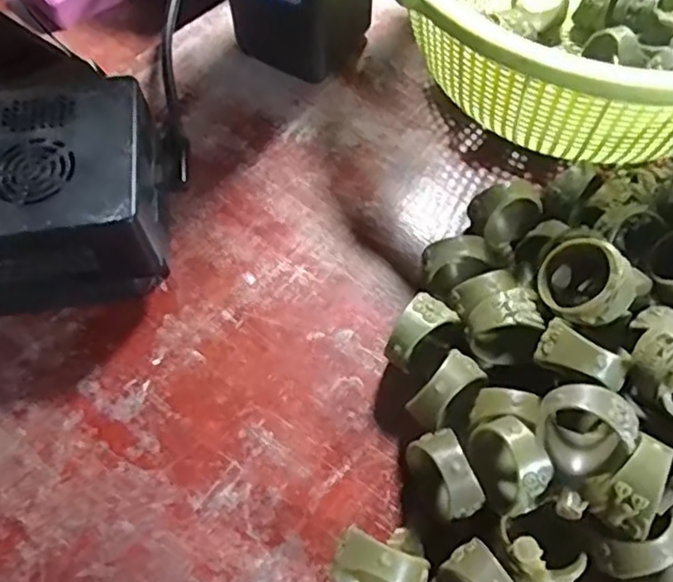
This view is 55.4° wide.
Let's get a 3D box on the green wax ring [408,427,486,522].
[{"bbox_3d":[0.035,0.060,0.206,0.014,0.028,0.026,-22,62,-11],"label":"green wax ring"}]

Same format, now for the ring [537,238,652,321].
[{"bbox_3d":[0.086,-0.001,0.217,0.027,0.024,0.028,-21,56,35],"label":"ring"}]

